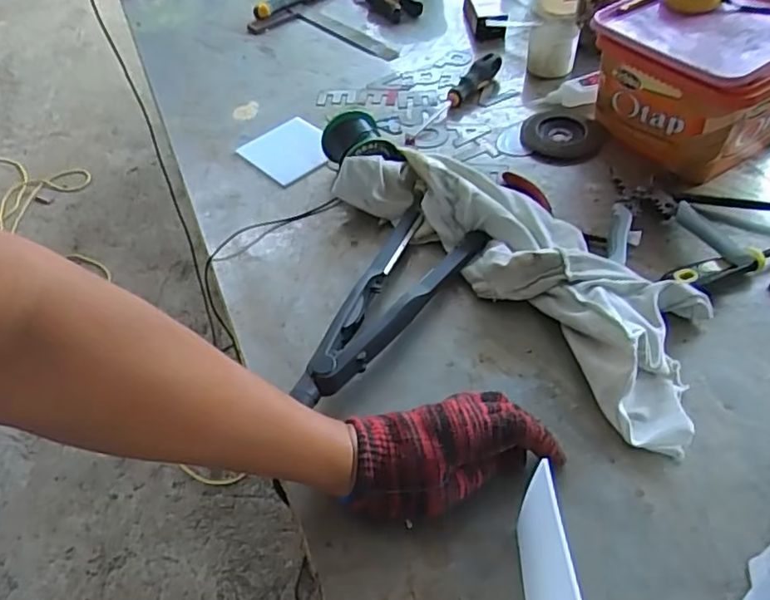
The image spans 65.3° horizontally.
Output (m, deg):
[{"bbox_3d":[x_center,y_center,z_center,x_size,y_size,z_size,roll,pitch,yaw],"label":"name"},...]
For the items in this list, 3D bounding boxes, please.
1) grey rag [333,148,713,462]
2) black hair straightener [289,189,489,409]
[{"bbox_3d":[0.136,-0.042,0.584,0.152,0.054,0.418,-33,54,-23],"label":"grey rag"},{"bbox_3d":[-0.002,-0.001,0.568,0.098,0.043,0.272,23,54,22],"label":"black hair straightener"}]

